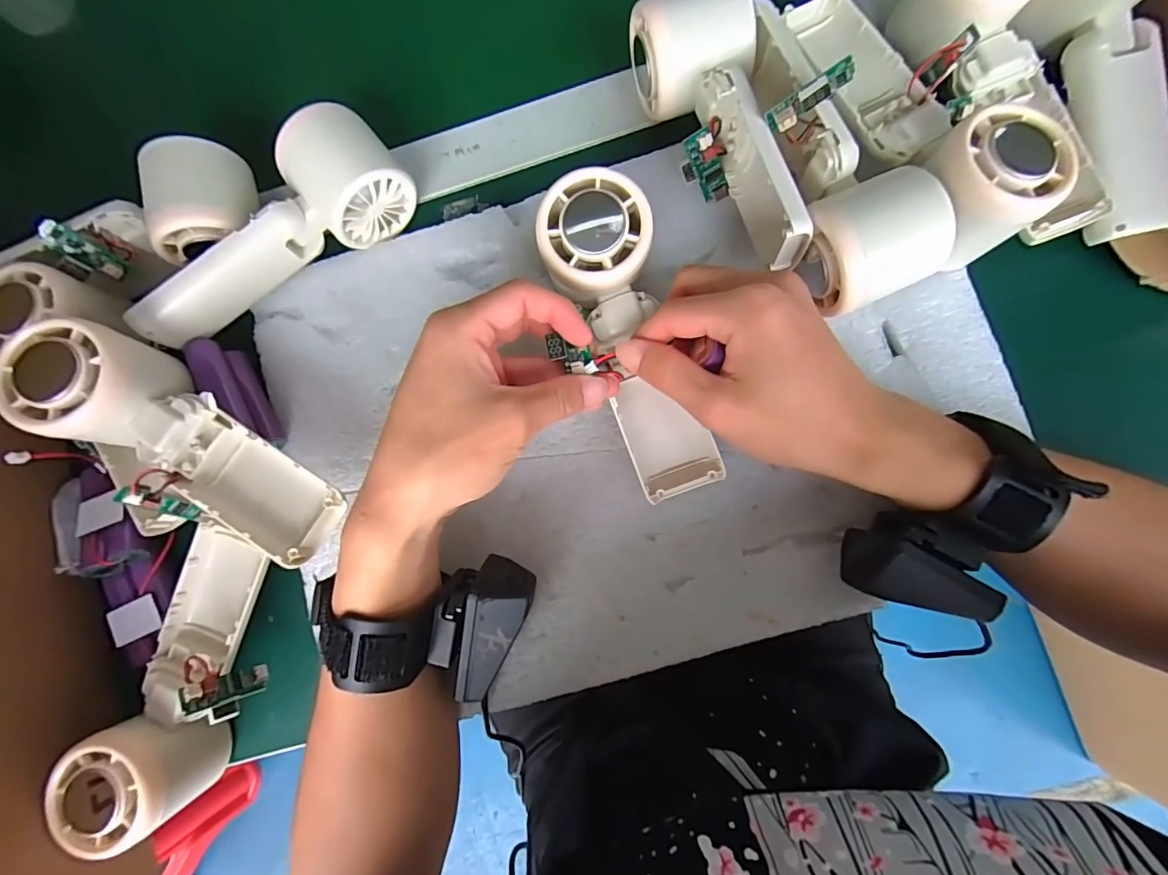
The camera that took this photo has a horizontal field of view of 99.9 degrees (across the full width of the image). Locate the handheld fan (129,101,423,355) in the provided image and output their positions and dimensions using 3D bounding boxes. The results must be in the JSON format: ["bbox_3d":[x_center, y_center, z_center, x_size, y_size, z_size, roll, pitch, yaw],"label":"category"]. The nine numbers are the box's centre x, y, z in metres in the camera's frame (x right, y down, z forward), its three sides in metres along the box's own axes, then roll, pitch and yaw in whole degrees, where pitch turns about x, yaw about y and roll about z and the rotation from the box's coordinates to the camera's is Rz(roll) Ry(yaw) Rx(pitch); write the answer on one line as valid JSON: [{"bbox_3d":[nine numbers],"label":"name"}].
[{"bbox_3d":[-0.178,-0.117,0.280,0.162,0.051,0.054,-37,83,1],"label":"handheld fan"}]

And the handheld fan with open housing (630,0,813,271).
[{"bbox_3d":[0.072,-0.158,0.262,0.061,0.054,0.152,-15,84,4],"label":"handheld fan with open housing"}]

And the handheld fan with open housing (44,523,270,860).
[{"bbox_3d":[-0.214,0.130,0.271,0.068,0.054,0.159,10,74,6],"label":"handheld fan with open housing"}]

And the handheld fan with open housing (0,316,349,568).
[{"bbox_3d":[-0.198,0.010,0.245,0.160,0.059,0.063,36,89,7],"label":"handheld fan with open housing"}]

